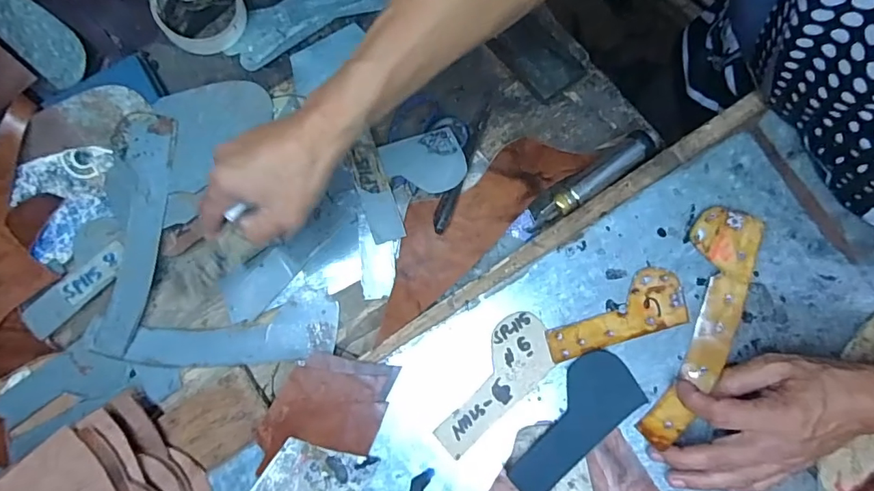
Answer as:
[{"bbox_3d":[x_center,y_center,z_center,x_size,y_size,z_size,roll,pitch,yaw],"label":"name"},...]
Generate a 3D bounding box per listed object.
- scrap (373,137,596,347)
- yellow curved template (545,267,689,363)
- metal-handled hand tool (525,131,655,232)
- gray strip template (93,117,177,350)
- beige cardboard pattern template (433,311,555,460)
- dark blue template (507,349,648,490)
[{"bbox_3d":[0.021,-0.024,0.447,0.236,0.009,0.078,-42,72,-6],"label":"scrap"},{"bbox_3d":[0.147,0.055,0.408,0.117,0.004,0.048,-17,83,0],"label":"yellow curved template"},{"bbox_3d":[0.137,-0.054,0.437,0.129,0.022,0.024,-38,80,-8],"label":"metal-handled hand tool"},{"bbox_3d":[-0.275,-0.014,0.451,0.056,0.006,0.220,1,84,4],"label":"gray strip template"},{"bbox_3d":[0.046,0.113,0.402,0.052,0.005,0.125,41,80,8],"label":"beige cardboard pattern template"},{"bbox_3d":[0.105,0.139,0.393,0.126,0.007,0.059,-38,80,-9],"label":"dark blue template"}]

